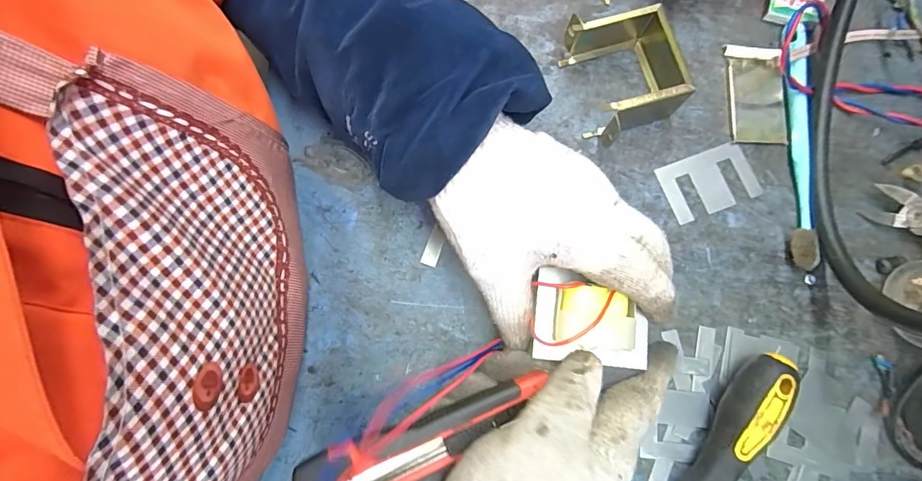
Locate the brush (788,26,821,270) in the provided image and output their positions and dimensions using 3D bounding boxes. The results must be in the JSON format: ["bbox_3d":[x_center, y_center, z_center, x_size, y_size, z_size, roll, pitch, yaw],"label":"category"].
[{"bbox_3d":[0.242,-0.071,0.320,0.023,0.019,0.181,8,80,3],"label":"brush"}]

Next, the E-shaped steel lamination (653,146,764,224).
[{"bbox_3d":[0.179,-0.043,0.322,0.066,0.004,0.043,-20,80,-3],"label":"E-shaped steel lamination"}]

